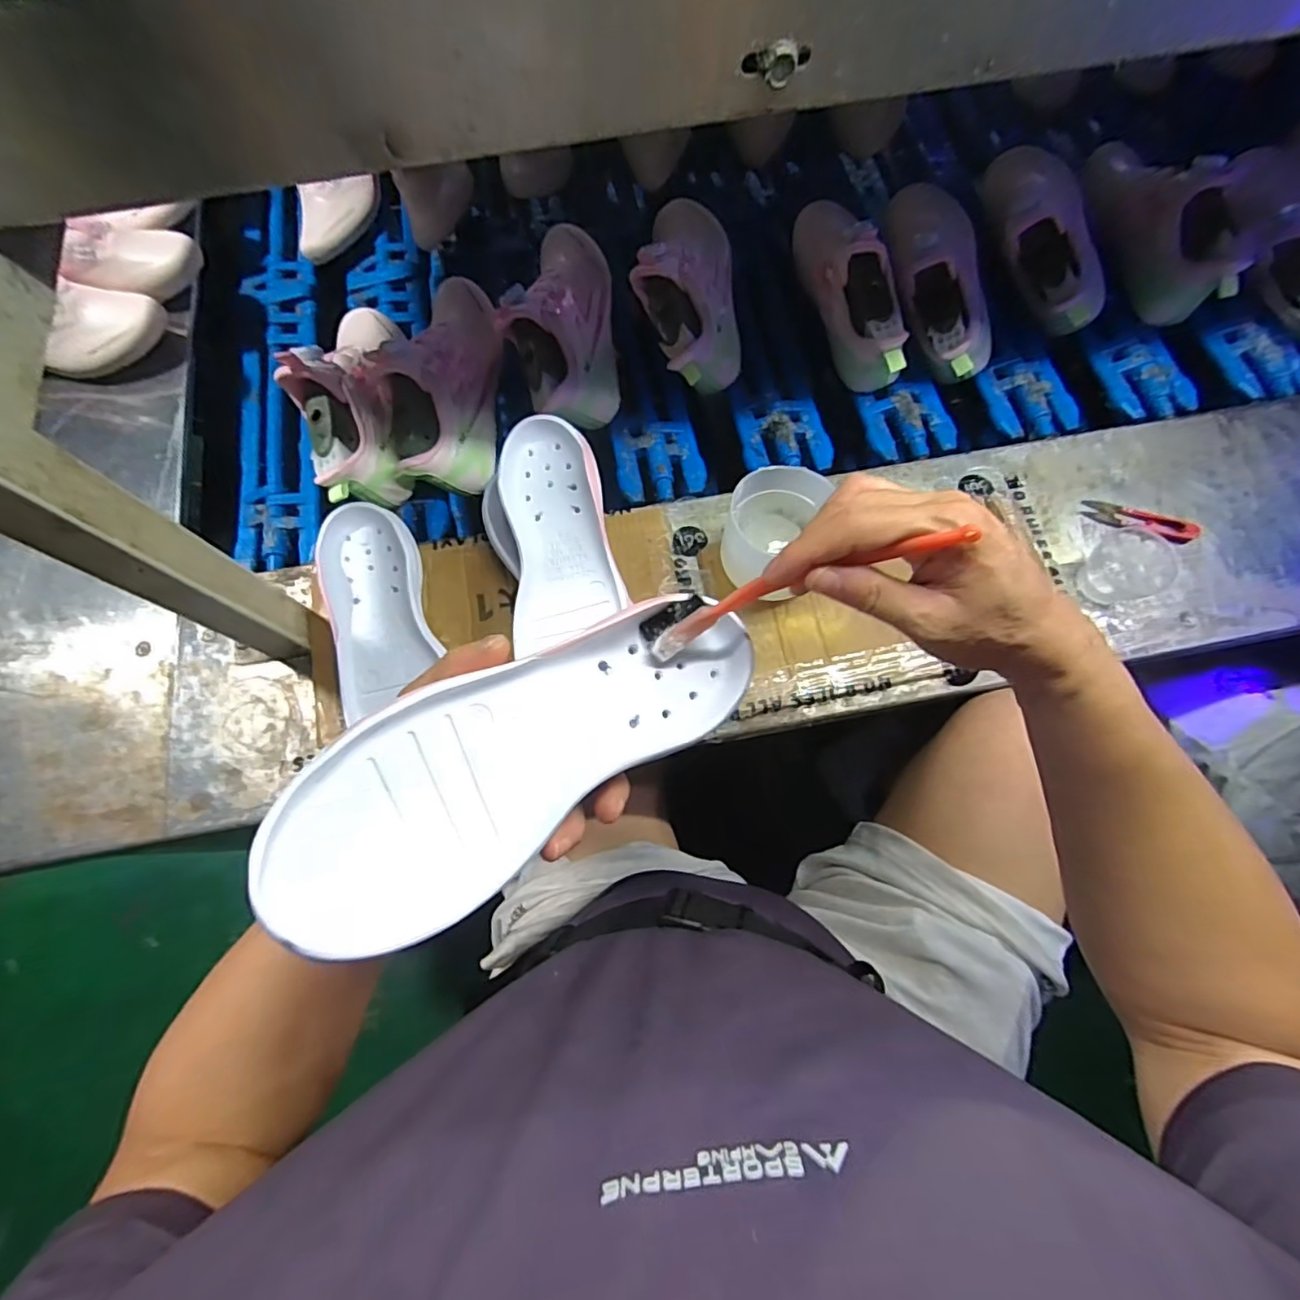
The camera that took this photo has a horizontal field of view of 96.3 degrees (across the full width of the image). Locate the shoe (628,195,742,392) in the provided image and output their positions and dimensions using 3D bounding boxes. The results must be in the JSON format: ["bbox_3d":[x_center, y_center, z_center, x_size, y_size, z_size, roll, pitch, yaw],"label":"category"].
[{"bbox_3d":[0.039,-0.401,0.655,0.113,0.098,0.256,-4,66,0],"label":"shoe"}]

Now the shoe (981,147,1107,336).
[{"bbox_3d":[0.442,-0.474,0.672,0.093,0.086,0.262,-7,66,-2],"label":"shoe"}]

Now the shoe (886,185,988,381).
[{"bbox_3d":[0.322,-0.412,0.653,0.101,0.095,0.253,-1,66,1],"label":"shoe"}]

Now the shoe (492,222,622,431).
[{"bbox_3d":[-0.098,-0.356,0.642,0.116,0.085,0.255,-4,66,-1],"label":"shoe"}]

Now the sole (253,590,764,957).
[{"bbox_3d":[-0.049,0.045,0.286,0.247,0.043,0.090,-28,67,-30],"label":"sole"}]

